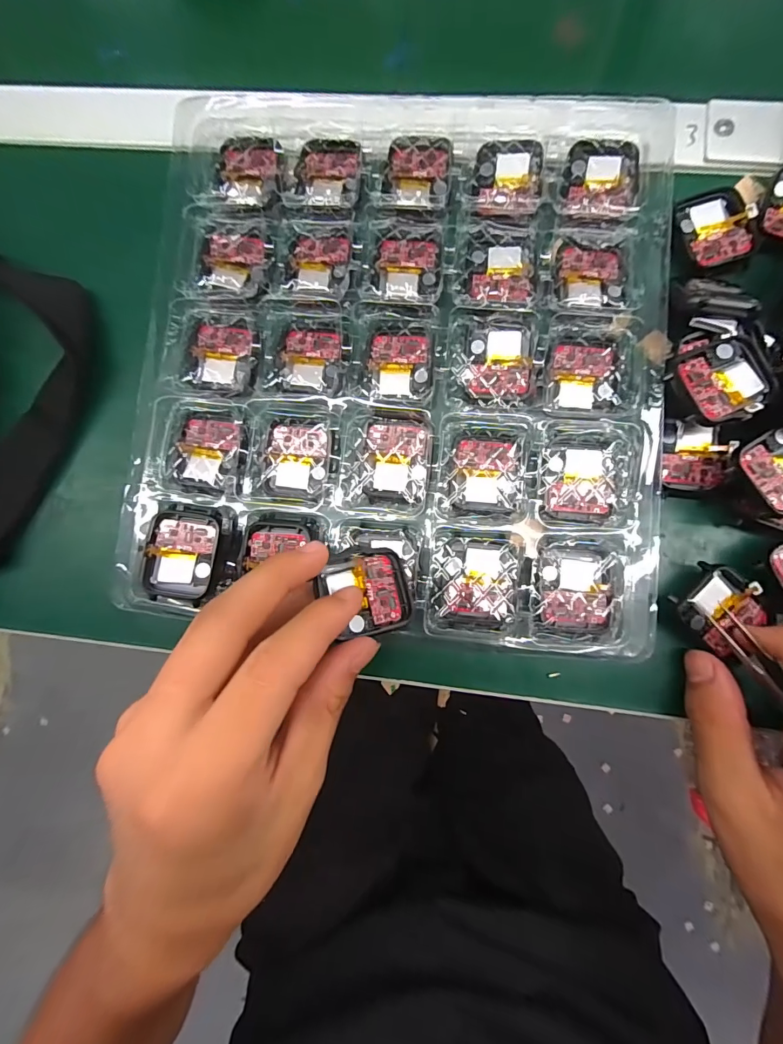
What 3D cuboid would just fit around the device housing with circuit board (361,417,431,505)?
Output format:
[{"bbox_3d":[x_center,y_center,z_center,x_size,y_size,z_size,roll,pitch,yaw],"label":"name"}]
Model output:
[{"bbox_3d":[0.002,-0.032,0.215,0.033,0.010,0.044,5,84,4],"label":"device housing with circuit board"}]

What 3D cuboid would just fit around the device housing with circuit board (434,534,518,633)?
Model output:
[{"bbox_3d":[0.041,0.031,0.209,0.039,0.010,0.044,7,84,4],"label":"device housing with circuit board"}]

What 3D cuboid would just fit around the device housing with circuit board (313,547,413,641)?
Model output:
[{"bbox_3d":[-0.012,0.031,0.186,0.044,0.008,0.037,-10,78,-31],"label":"device housing with circuit board"}]

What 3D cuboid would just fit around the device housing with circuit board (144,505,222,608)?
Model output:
[{"bbox_3d":[-0.106,0.016,0.212,0.036,0.005,0.046,6,84,4],"label":"device housing with circuit board"}]

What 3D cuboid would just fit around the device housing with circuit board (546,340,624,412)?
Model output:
[{"bbox_3d":[0.100,-0.076,0.216,0.035,0.012,0.034,9,84,4],"label":"device housing with circuit board"}]

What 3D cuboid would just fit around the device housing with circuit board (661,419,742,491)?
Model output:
[{"bbox_3d":[0.156,-0.034,0.211,0.033,0.006,0.035,9,84,4],"label":"device housing with circuit board"}]

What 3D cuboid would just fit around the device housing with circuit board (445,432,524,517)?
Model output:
[{"bbox_3d":[0.047,-0.025,0.213,0.035,0.013,0.040,6,84,4],"label":"device housing with circuit board"}]

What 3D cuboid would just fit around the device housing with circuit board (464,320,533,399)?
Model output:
[{"bbox_3d":[0.056,-0.083,0.217,0.033,0.008,0.042,4,84,3],"label":"device housing with circuit board"}]

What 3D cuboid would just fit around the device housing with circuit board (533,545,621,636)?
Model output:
[{"bbox_3d":[0.091,0.033,0.207,0.039,0.014,0.043,7,84,4],"label":"device housing with circuit board"}]

